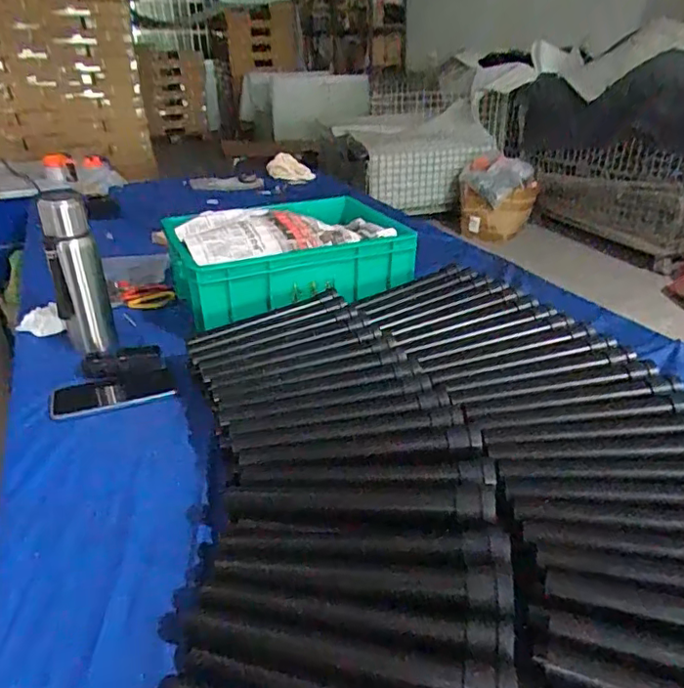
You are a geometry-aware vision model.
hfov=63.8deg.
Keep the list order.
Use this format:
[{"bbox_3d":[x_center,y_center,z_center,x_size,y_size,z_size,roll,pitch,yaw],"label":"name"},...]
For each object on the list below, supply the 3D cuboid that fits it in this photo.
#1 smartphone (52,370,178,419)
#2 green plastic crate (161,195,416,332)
[{"bbox_3d":[-0.328,0.067,0.790,0.165,0.014,0.091,-12,28,-14],"label":"smartphone"},{"bbox_3d":[-0.098,-0.184,1.029,0.419,0.122,0.301,-13,31,-21],"label":"green plastic crate"}]

